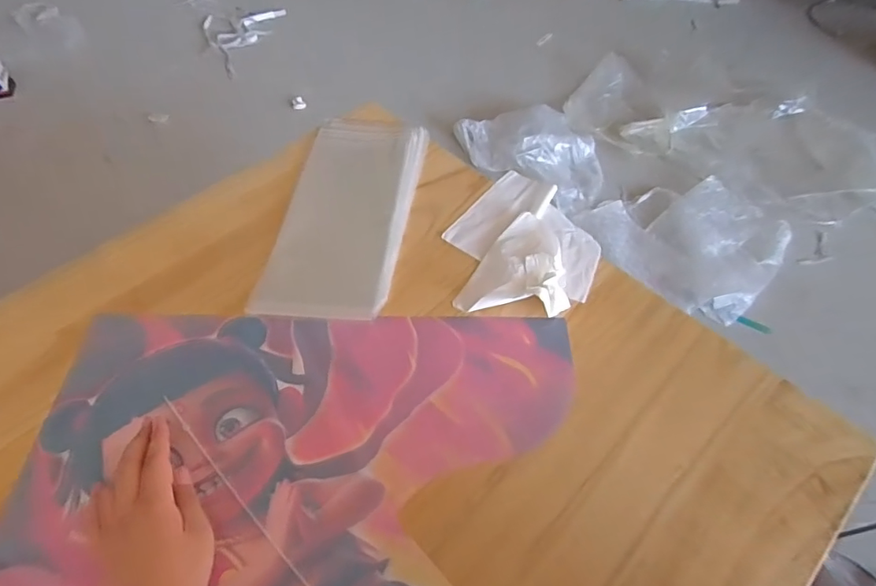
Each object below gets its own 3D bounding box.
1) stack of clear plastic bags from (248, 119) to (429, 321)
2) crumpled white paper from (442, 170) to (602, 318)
[{"bbox_3d":[-0.117,-0.118,0.655,0.163,0.032,0.341,8,58,5],"label":"stack of clear plastic bags"},{"bbox_3d":[0.108,-0.069,0.637,0.179,0.031,0.220,6,54,5],"label":"crumpled white paper"}]

